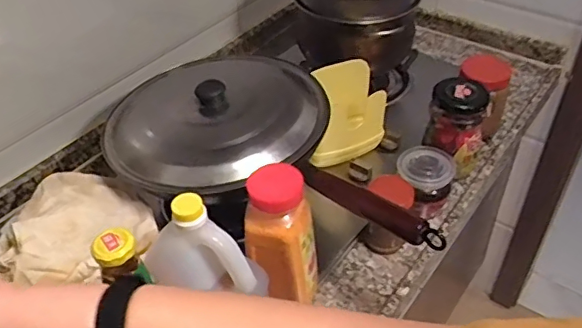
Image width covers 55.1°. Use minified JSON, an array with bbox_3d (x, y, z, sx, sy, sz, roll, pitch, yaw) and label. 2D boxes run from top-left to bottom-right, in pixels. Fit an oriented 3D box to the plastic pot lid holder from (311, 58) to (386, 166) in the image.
[{"bbox_3d":[0.097,-0.092,0.903,0.130,0.158,0.061,-26,47,-25],"label":"plastic pot lid holder"}]

